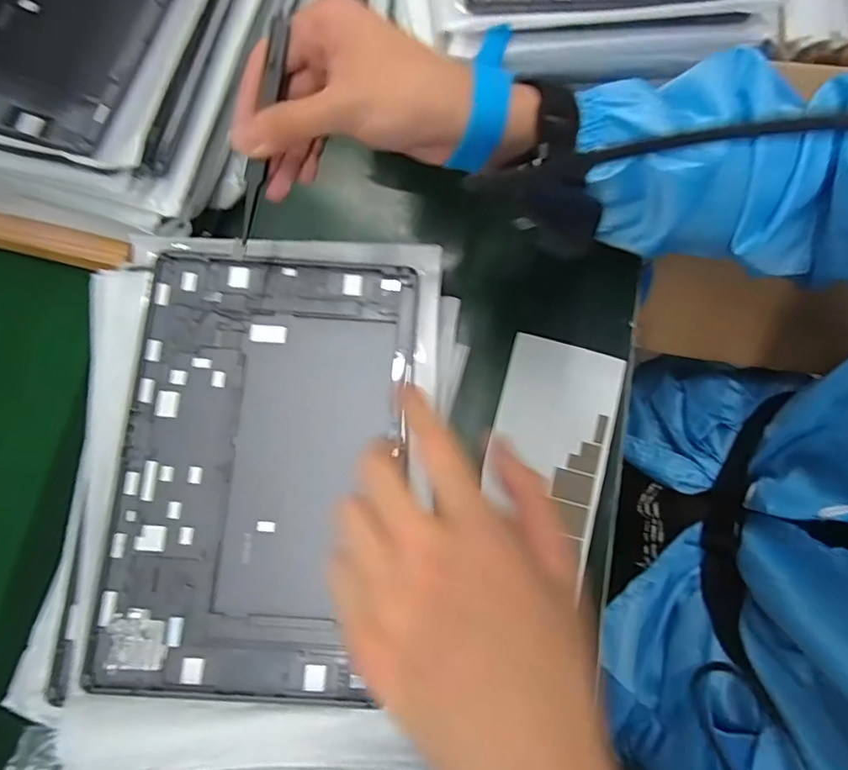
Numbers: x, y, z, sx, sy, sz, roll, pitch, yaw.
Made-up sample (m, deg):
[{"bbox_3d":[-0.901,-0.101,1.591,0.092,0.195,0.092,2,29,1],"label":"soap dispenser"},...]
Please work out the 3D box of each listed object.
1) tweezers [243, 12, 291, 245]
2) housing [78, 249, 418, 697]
[{"bbox_3d":[-0.083,-0.132,0.284,0.011,0.006,0.112,15,101,5],"label":"tweezers"},{"bbox_3d":[-0.098,0.044,0.325,0.160,0.016,0.251,4,77,3],"label":"housing"}]

